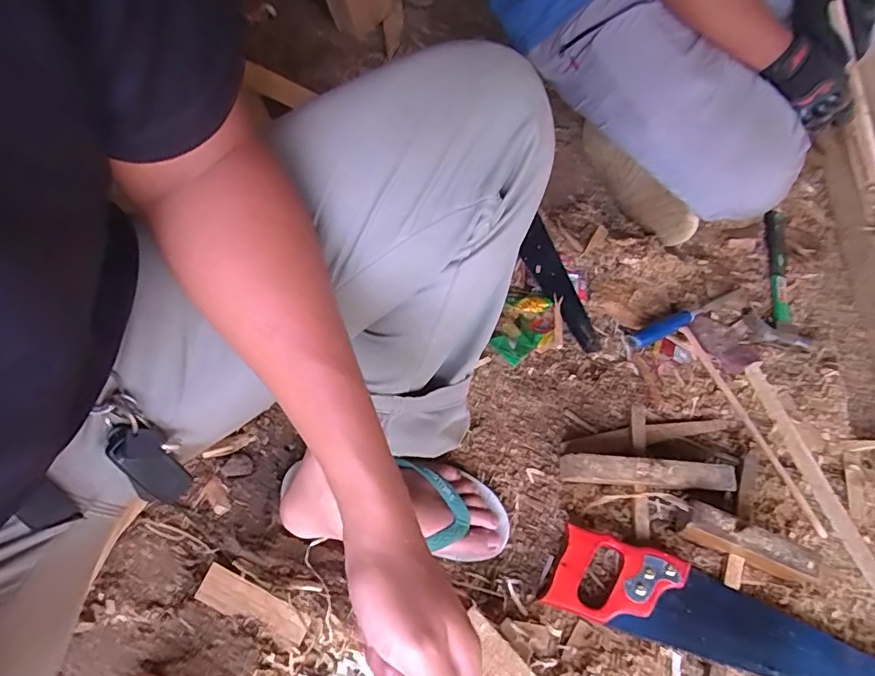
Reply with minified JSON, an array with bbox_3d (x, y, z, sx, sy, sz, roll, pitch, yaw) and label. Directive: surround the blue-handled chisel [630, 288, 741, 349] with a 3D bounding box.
[{"bbox_3d":[0.360,-0.035,0.738,0.208,0.029,0.028,-26,62,-13],"label":"blue-handled chisel"}]

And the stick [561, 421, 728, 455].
[{"bbox_3d":[0.264,0.125,0.647,0.210,0.010,0.027,-7,60,-3],"label":"stick"}]

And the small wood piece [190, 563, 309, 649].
[{"bbox_3d":[-0.197,0.285,0.547,0.123,0.012,0.037,20,62,13],"label":"small wood piece"}]

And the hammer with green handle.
[{"bbox_3d":[0.509,-0.097,0.781,0.087,0.023,0.236,11,60,8],"label":"hammer with green handle"}]

